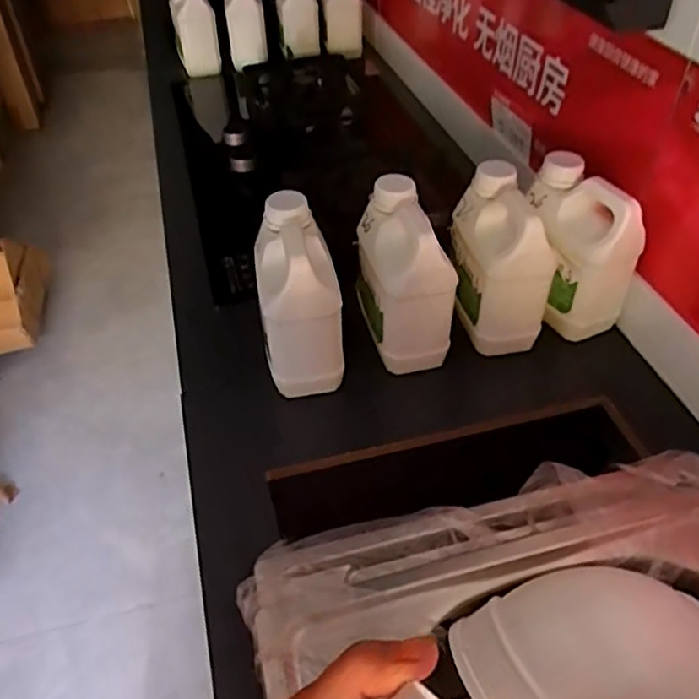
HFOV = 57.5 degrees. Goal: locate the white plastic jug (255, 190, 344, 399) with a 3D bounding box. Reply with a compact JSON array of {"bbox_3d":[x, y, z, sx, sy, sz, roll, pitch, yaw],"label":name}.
[{"bbox_3d":[-0.055,-0.055,0.665,0.076,0.166,0.129,-8,46,-8],"label":"white plastic jug"}]

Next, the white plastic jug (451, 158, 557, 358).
[{"bbox_3d":[0.161,-0.095,0.690,0.090,0.166,0.114,-1,45,-1],"label":"white plastic jug"}]

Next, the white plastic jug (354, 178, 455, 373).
[{"bbox_3d":[0.058,-0.078,0.676,0.081,0.165,0.121,-6,46,-6],"label":"white plastic jug"}]

